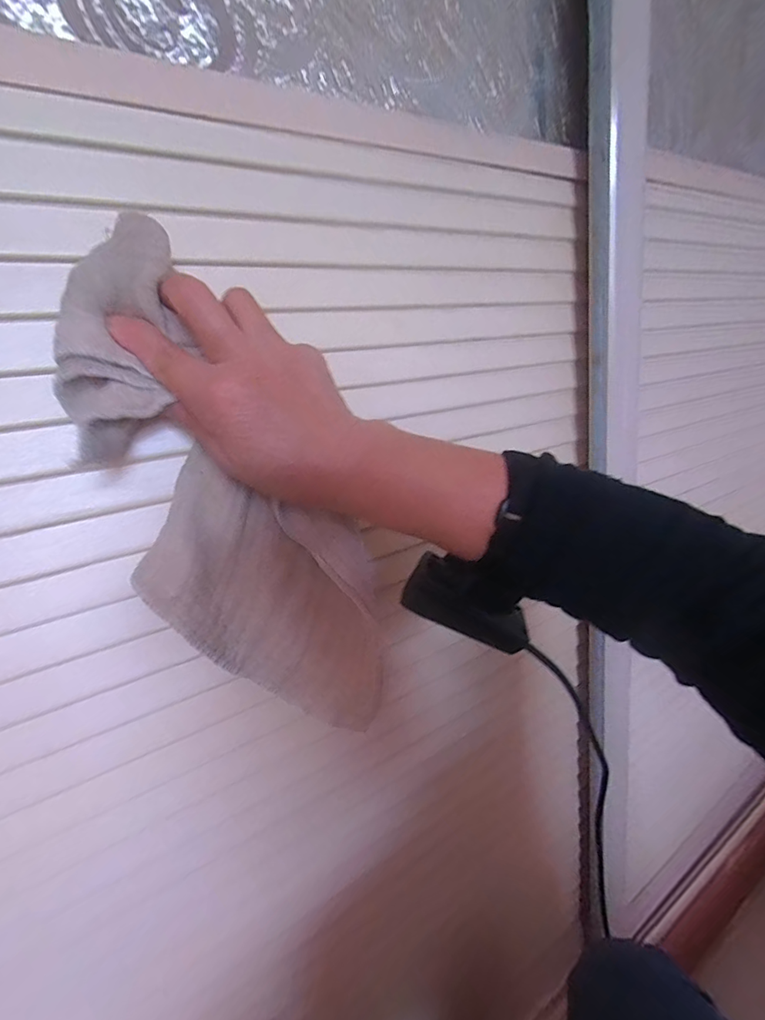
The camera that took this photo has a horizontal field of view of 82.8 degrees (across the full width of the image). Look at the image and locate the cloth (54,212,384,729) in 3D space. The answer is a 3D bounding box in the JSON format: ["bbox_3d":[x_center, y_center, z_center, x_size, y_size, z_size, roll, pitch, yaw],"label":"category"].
[{"bbox_3d":[-0.081,0.009,0.242,0.107,0.283,0.047,-31,20,-10],"label":"cloth"}]

